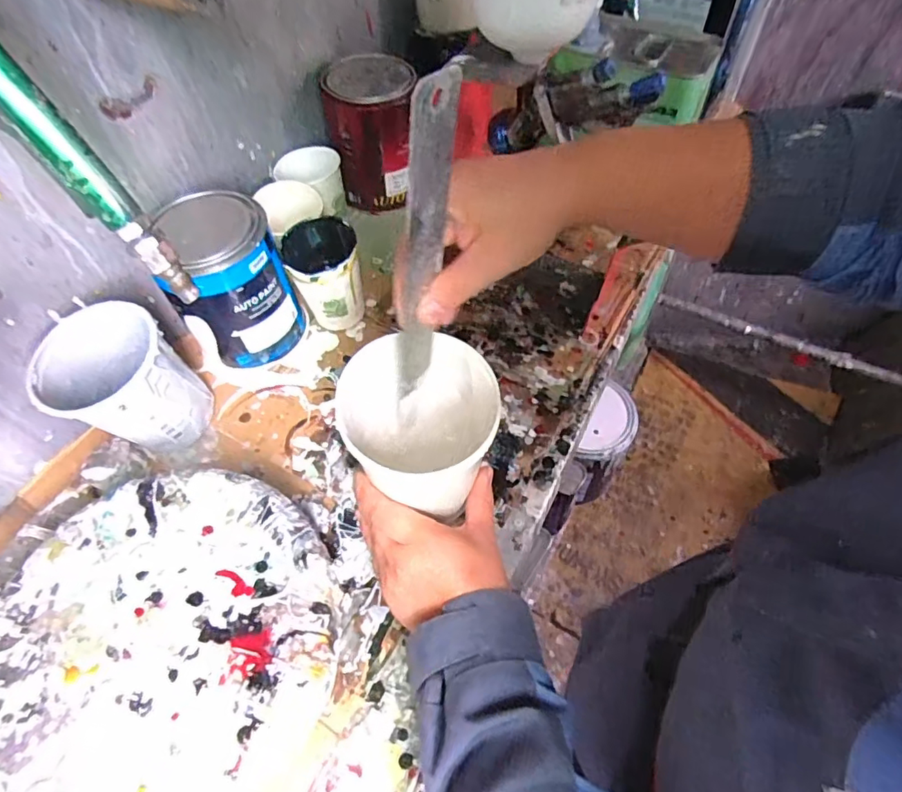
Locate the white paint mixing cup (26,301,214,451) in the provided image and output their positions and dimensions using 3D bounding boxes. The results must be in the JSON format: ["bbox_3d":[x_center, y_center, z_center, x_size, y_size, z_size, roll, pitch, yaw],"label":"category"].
[{"bbox_3d":[-0.269,-0.006,0.448,0.089,0.099,0.094,-1,57,2],"label":"white paint mixing cup"}]

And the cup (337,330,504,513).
[{"bbox_3d":[-0.025,0.018,0.403,0.096,0.092,0.113,-39,63,-21],"label":"cup"}]

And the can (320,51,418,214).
[{"bbox_3d":[-0.085,-0.303,0.620,0.098,0.132,0.094,-4,57,0],"label":"can"}]

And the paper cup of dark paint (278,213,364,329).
[{"bbox_3d":[-0.121,-0.114,0.533,0.068,0.090,0.078,-17,57,-8],"label":"paper cup of dark paint"}]

